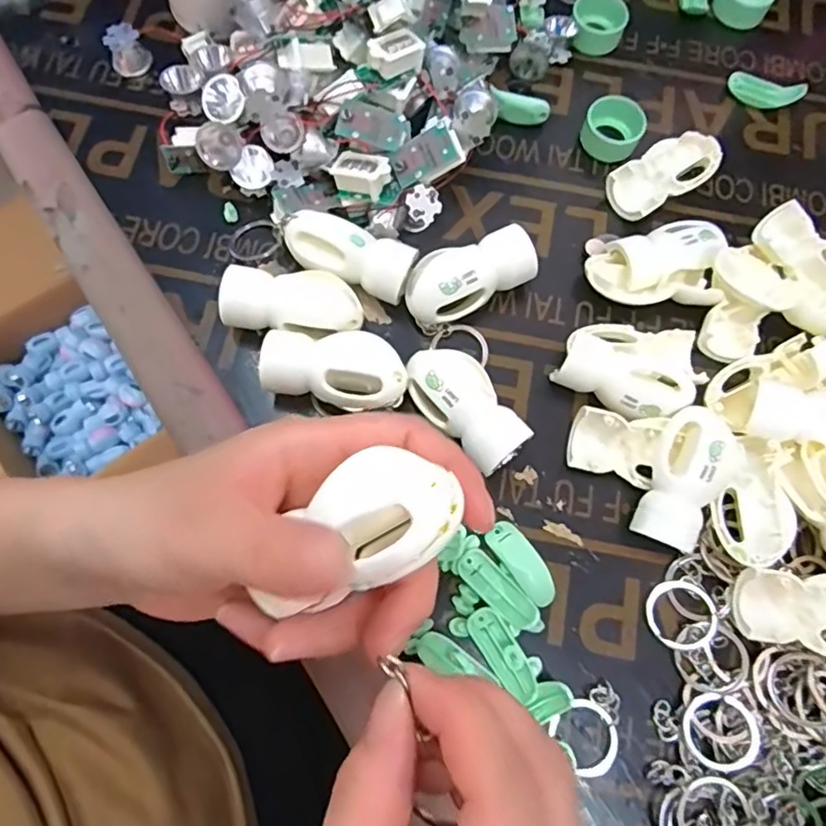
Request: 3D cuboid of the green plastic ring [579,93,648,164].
[{"bbox_3d":[0.115,-0.163,0.343,0.032,0.015,0.037,20,72,4],"label":"green plastic ring"}]

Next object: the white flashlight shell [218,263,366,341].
[{"bbox_3d":[-0.059,-0.051,0.296,0.066,0.025,0.033,7,72,0],"label":"white flashlight shell"}]

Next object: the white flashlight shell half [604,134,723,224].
[{"bbox_3d":[0.140,-0.133,0.335,0.070,0.015,0.034,-32,76,-12],"label":"white flashlight shell half"}]

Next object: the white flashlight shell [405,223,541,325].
[{"bbox_3d":[0.029,-0.068,0.303,0.068,0.029,0.027,-25,75,-10],"label":"white flashlight shell"}]

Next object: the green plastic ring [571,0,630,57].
[{"bbox_3d":[0.114,-0.237,0.366,0.033,0.020,0.032,3,72,-1],"label":"green plastic ring"}]

